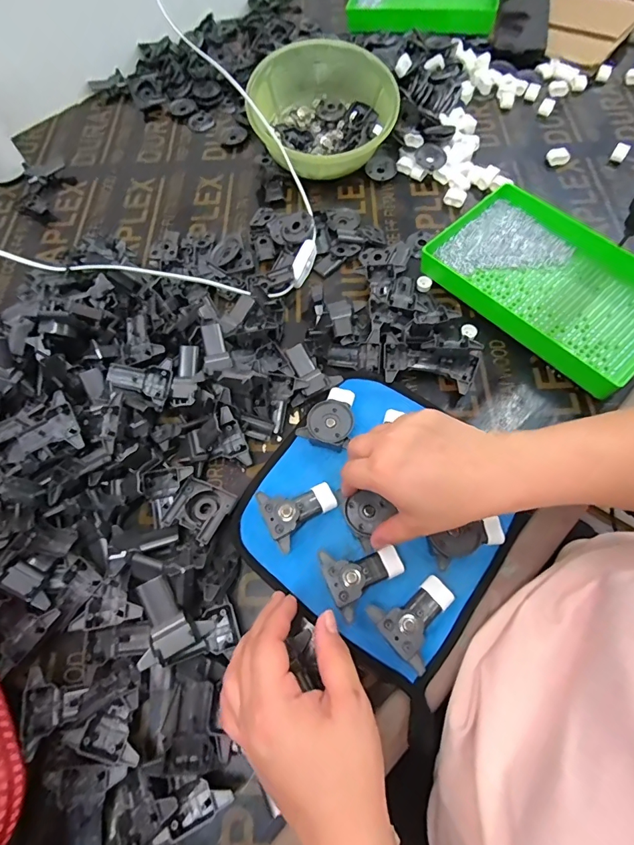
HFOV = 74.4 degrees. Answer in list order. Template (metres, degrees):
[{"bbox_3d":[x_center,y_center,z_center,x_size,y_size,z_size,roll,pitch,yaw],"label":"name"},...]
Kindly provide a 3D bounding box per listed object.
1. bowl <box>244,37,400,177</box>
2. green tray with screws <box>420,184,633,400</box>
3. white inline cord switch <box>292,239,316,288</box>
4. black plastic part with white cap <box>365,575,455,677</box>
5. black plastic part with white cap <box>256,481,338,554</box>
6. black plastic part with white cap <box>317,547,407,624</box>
[{"bbox_3d":[0.009,-0.416,0.566,0.192,0.088,0.188,-3,65,2],"label":"bowl"},{"bbox_3d":[0.250,-0.150,0.454,0.146,0.046,0.247,-40,69,-14],"label":"green tray with screws"},{"bbox_3d":[-0.016,-0.190,0.495,0.021,0.012,0.060,15,81,9],"label":"white inline cord switch"},{"bbox_3d":[0.078,0.149,0.330,0.054,0.015,0.064,41,73,19],"label":"black plastic part with white cap"},{"bbox_3d":[-0.015,0.075,0.371,0.063,0.023,0.054,-26,67,-9],"label":"black plastic part with white cap"},{"bbox_3d":[0.039,0.123,0.346,0.063,0.023,0.052,-25,66,-8],"label":"black plastic part with white cap"}]

